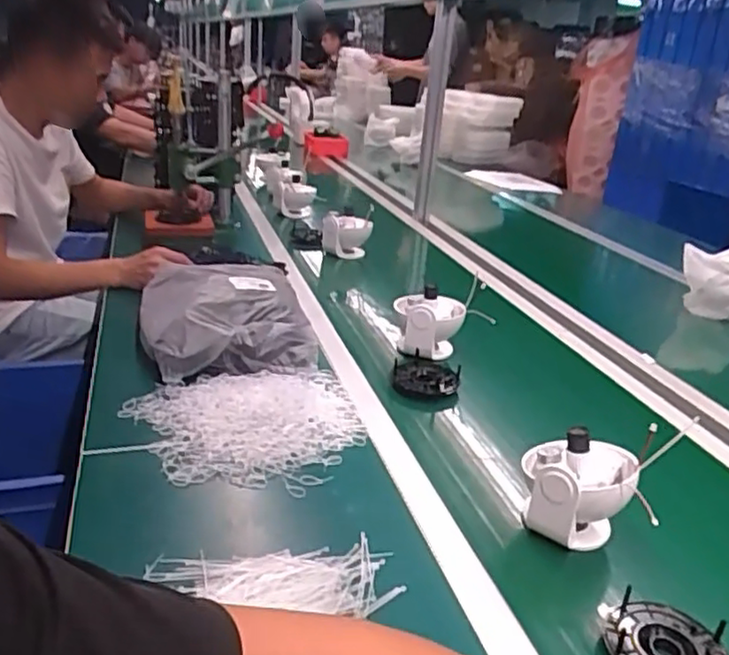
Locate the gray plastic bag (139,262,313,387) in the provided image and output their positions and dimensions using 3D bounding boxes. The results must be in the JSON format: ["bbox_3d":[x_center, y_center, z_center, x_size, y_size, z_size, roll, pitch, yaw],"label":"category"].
[{"bbox_3d":[-0.226,-0.031,1.084,0.255,0.078,0.312,-2,25,-22],"label":"gray plastic bag"}]

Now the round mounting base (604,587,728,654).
[{"bbox_3d":[0.258,0.274,0.577,0.094,0.022,0.093,6,23,-3],"label":"round mounting base"}]

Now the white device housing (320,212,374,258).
[{"bbox_3d":[-0.048,-0.202,1.612,0.120,0.138,0.107,8,23,0],"label":"white device housing"}]

